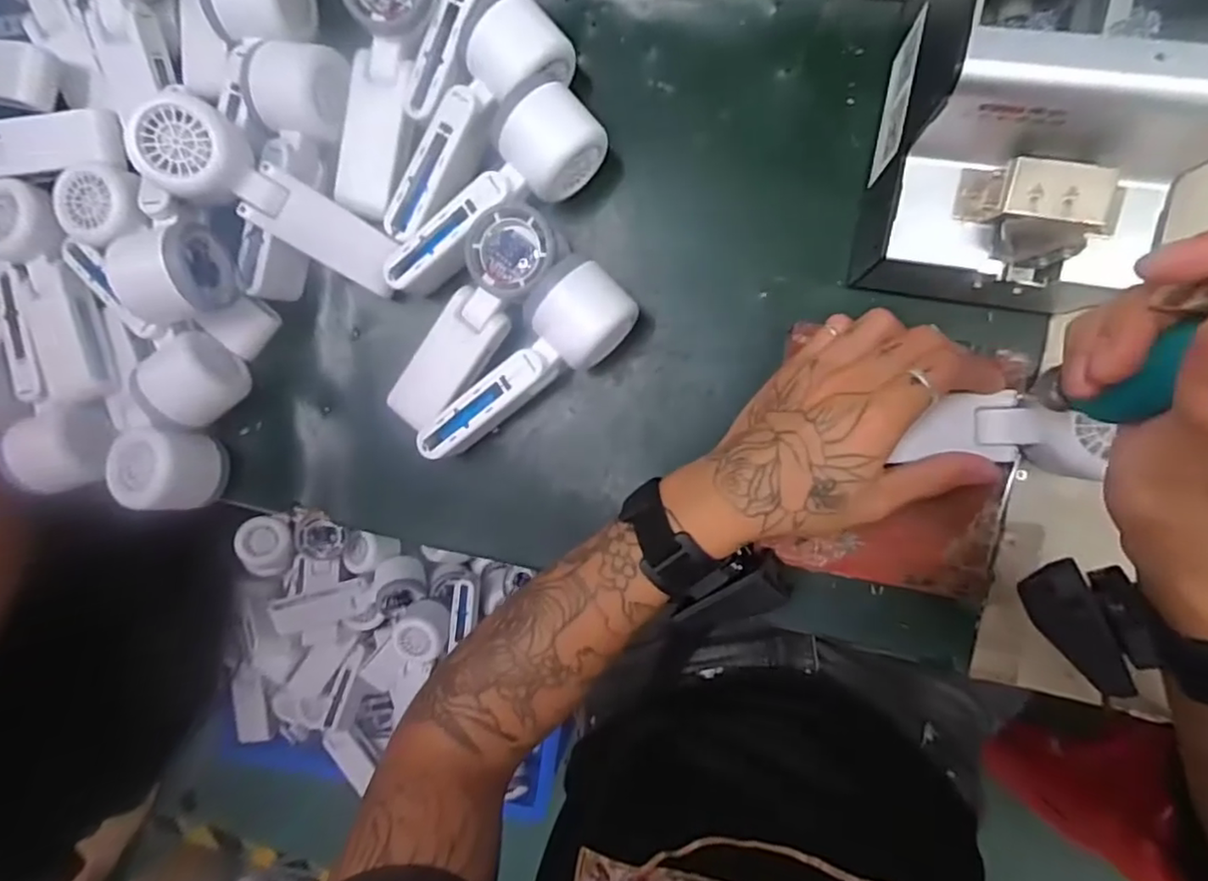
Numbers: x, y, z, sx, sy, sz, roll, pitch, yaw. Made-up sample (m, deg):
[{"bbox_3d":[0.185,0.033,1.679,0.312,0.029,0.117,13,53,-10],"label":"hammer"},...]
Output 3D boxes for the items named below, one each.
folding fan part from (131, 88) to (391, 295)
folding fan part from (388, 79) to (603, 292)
[{"bbox_3d":[-0.213,-0.155,0.405,0.163,0.047,0.055,32,99,-30],"label":"folding fan part"},{"bbox_3d":[-0.073,-0.154,0.408,0.059,0.051,0.164,45,98,5],"label":"folding fan part"}]

